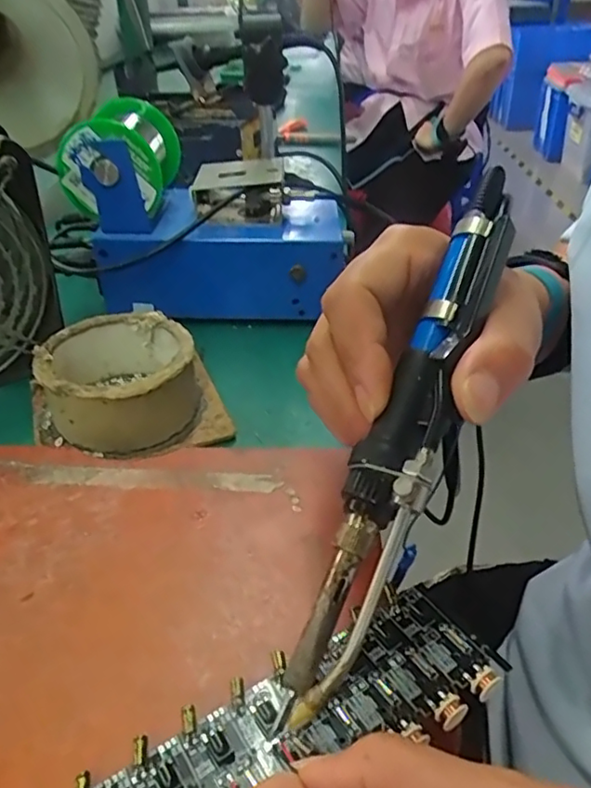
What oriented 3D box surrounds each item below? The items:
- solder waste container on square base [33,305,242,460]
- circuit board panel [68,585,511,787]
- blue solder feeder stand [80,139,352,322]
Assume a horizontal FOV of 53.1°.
[{"bbox_3d":[-0.100,-0.006,0.348,0.106,0.048,0.094,-17,38,-22],"label":"solder waste container on square base"},{"bbox_3d":[-0.011,0.104,0.165,0.161,0.006,0.046,-19,38,-26],"label":"circuit board panel"},{"bbox_3d":[-0.059,-0.129,0.455,0.181,0.113,0.103,-6,35,-6],"label":"blue solder feeder stand"}]

